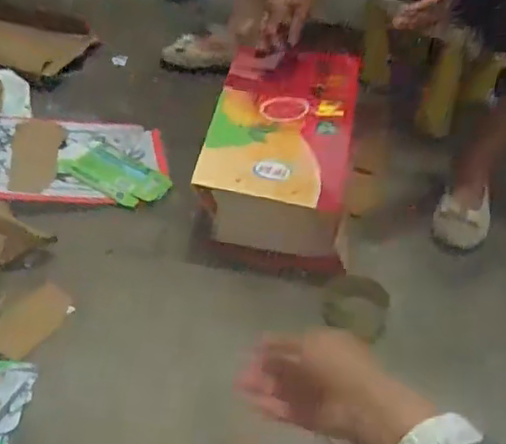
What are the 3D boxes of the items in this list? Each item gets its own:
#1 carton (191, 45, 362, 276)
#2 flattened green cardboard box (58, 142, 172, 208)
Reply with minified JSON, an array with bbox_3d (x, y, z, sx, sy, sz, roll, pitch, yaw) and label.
[{"bbox_3d":[0.053,-0.132,1.090,0.219,0.183,0.440,11,45,3],"label":"carton"},{"bbox_3d":[-0.247,-0.089,1.120,0.201,0.017,0.108,26,48,17],"label":"flattened green cardboard box"}]

